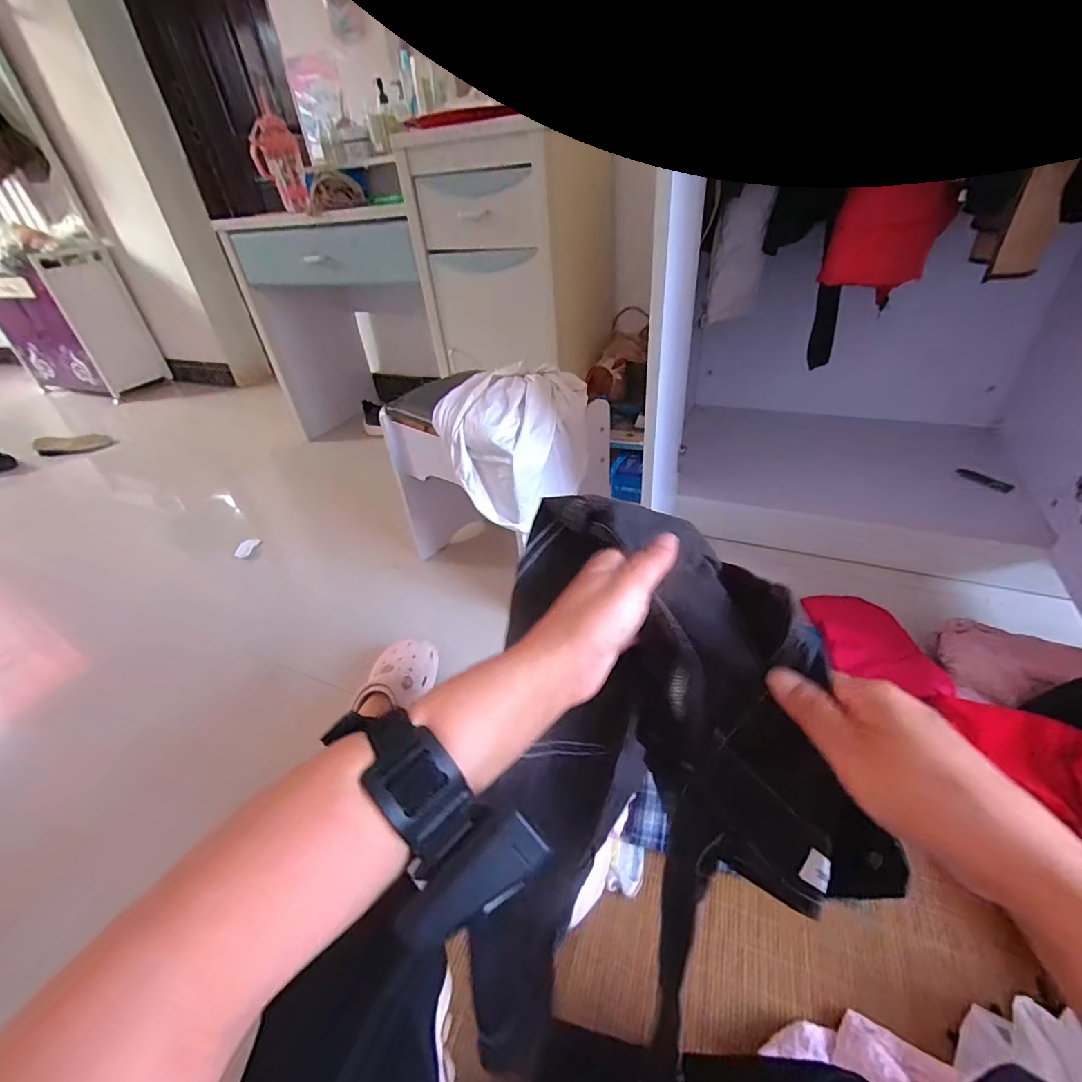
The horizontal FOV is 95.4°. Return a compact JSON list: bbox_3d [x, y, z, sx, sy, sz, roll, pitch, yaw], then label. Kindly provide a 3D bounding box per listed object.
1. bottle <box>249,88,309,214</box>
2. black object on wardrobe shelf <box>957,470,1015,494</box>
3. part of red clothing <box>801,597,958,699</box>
[{"bbox_3d":[-0.715,-1.037,1.338,0.108,0.237,0.090,-13,37,-9],"label":"bottle"},{"bbox_3d":[0.948,-0.129,1.054,0.009,0.021,0.103,-17,38,-15],"label":"black object on wardrobe shelf"},{"bbox_3d":[0.535,0.159,0.804,0.134,0.057,0.252,-2,36,6],"label":"part of red clothing"}]

